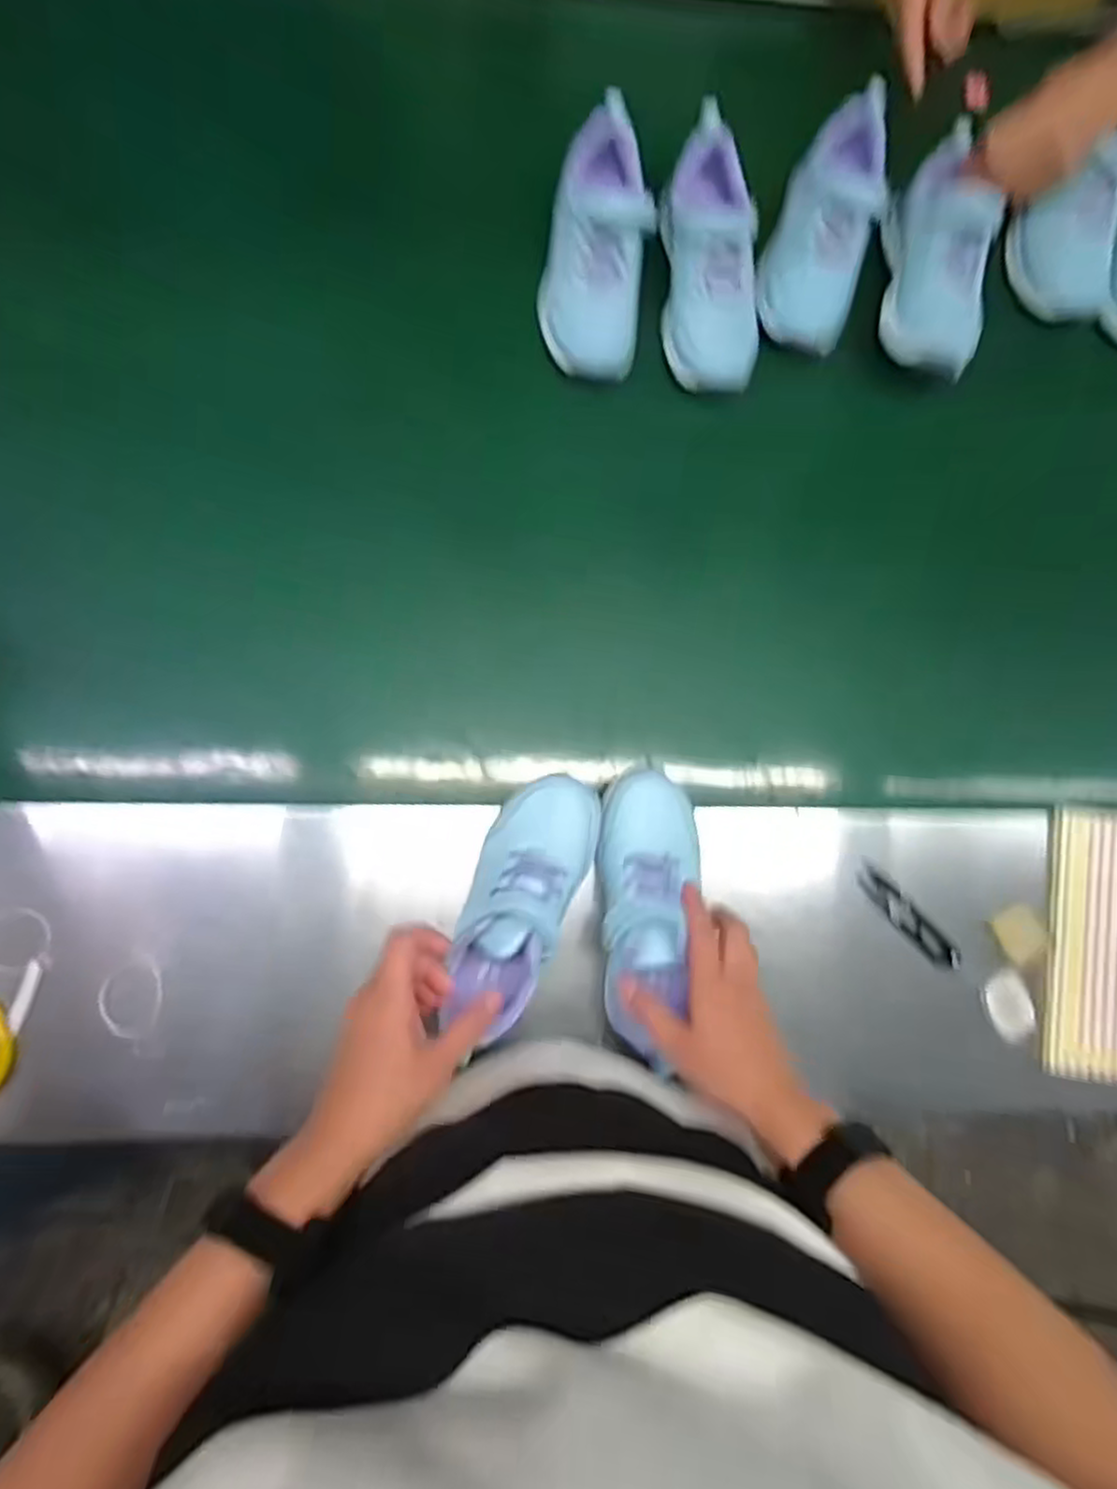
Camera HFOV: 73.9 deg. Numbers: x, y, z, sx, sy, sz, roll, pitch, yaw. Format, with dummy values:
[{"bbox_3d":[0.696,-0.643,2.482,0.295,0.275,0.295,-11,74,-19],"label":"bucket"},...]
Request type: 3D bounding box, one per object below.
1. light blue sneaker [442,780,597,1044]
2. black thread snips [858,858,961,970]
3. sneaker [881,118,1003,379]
[{"bbox_3d":[-0.024,0.109,0.539,0.075,0.067,0.178,22,78,-3],"label":"light blue sneaker"},{"bbox_3d":[0.289,0.146,0.611,0.027,0.017,0.110,-43,90,-7],"label":"black thread snips"},{"bbox_3d":[0.326,-0.420,0.645,0.073,0.072,0.221,7,85,-4],"label":"sneaker"}]

